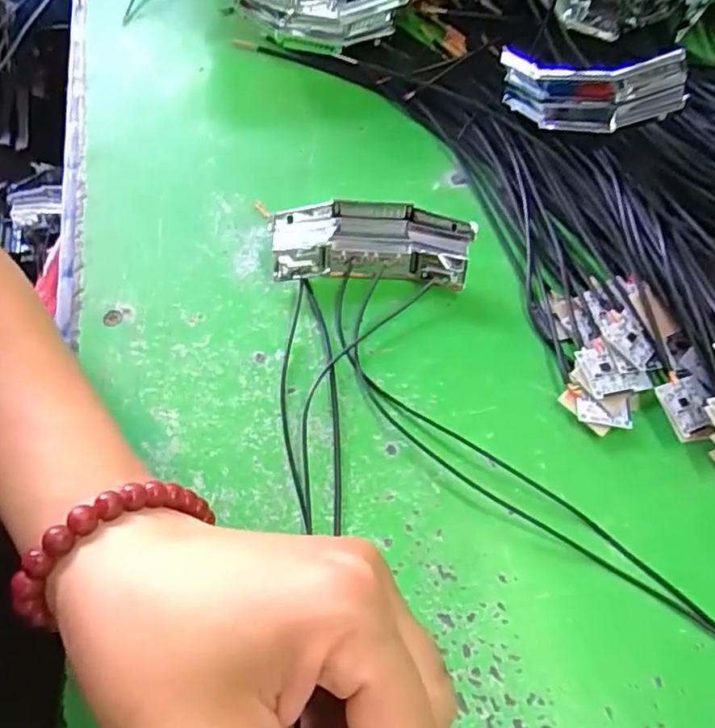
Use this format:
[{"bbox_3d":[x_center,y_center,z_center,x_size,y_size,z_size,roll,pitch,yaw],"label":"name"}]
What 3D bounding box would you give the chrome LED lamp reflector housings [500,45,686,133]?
[{"bbox_3d":[0.121,-0.145,0.324,0.094,0.037,0.017,21,60,36],"label":"chrome LED lamp reflector housings"}]

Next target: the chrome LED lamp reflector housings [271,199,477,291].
[{"bbox_3d":[0.007,-0.059,0.308,0.095,0.027,0.034,4,63,2],"label":"chrome LED lamp reflector housings"}]

